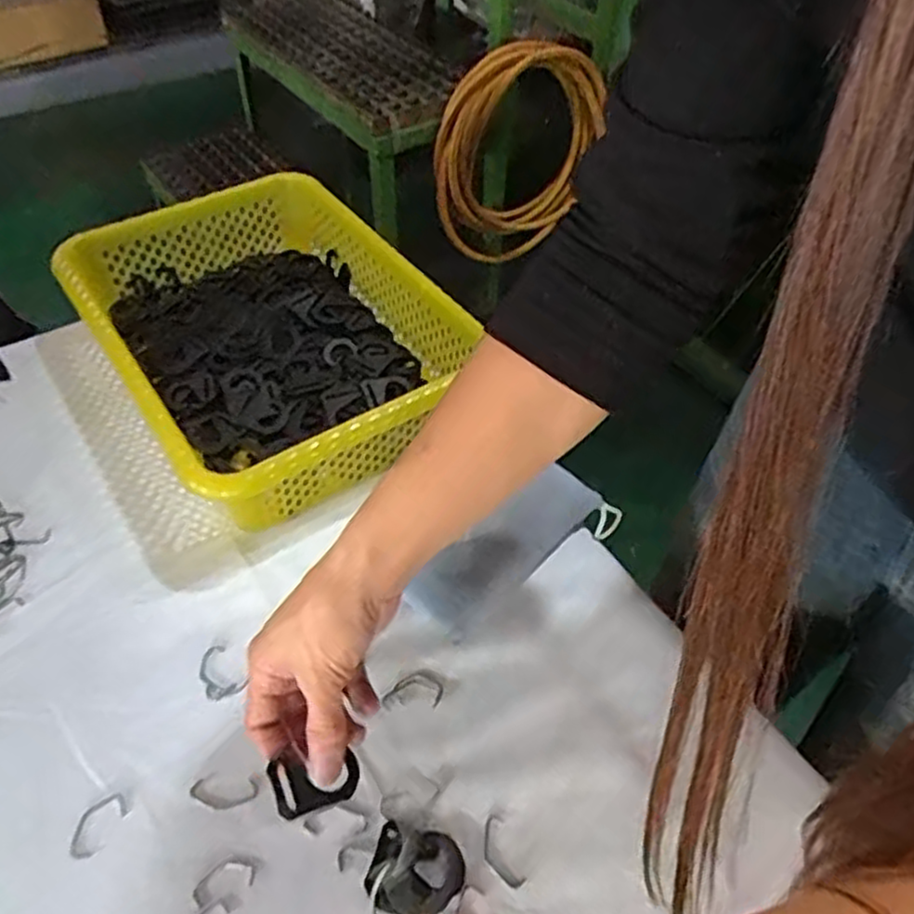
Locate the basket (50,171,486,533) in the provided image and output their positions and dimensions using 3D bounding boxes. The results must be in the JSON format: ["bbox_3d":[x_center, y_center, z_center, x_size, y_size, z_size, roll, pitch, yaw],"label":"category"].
[{"bbox_3d":[-0.162,-0.103,0.642,0.248,0.094,0.339,-28,55,-24],"label":"basket"}]

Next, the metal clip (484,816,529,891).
[{"bbox_3d":[0.024,0.223,0.418,0.017,0.004,0.040,-16,51,-16],"label":"metal clip"}]

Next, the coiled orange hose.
[{"bbox_3d":[0.118,-0.556,1.386,0.340,0.403,0.050,-21,53,-18],"label":"coiled orange hose"}]

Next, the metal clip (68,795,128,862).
[{"bbox_3d":[-0.208,0.211,0.425,0.021,0.004,0.037,27,53,20],"label":"metal clip"}]

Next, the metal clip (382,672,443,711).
[{"bbox_3d":[-0.029,0.150,0.477,0.038,0.004,0.023,-1,49,-3],"label":"metal clip"}]

